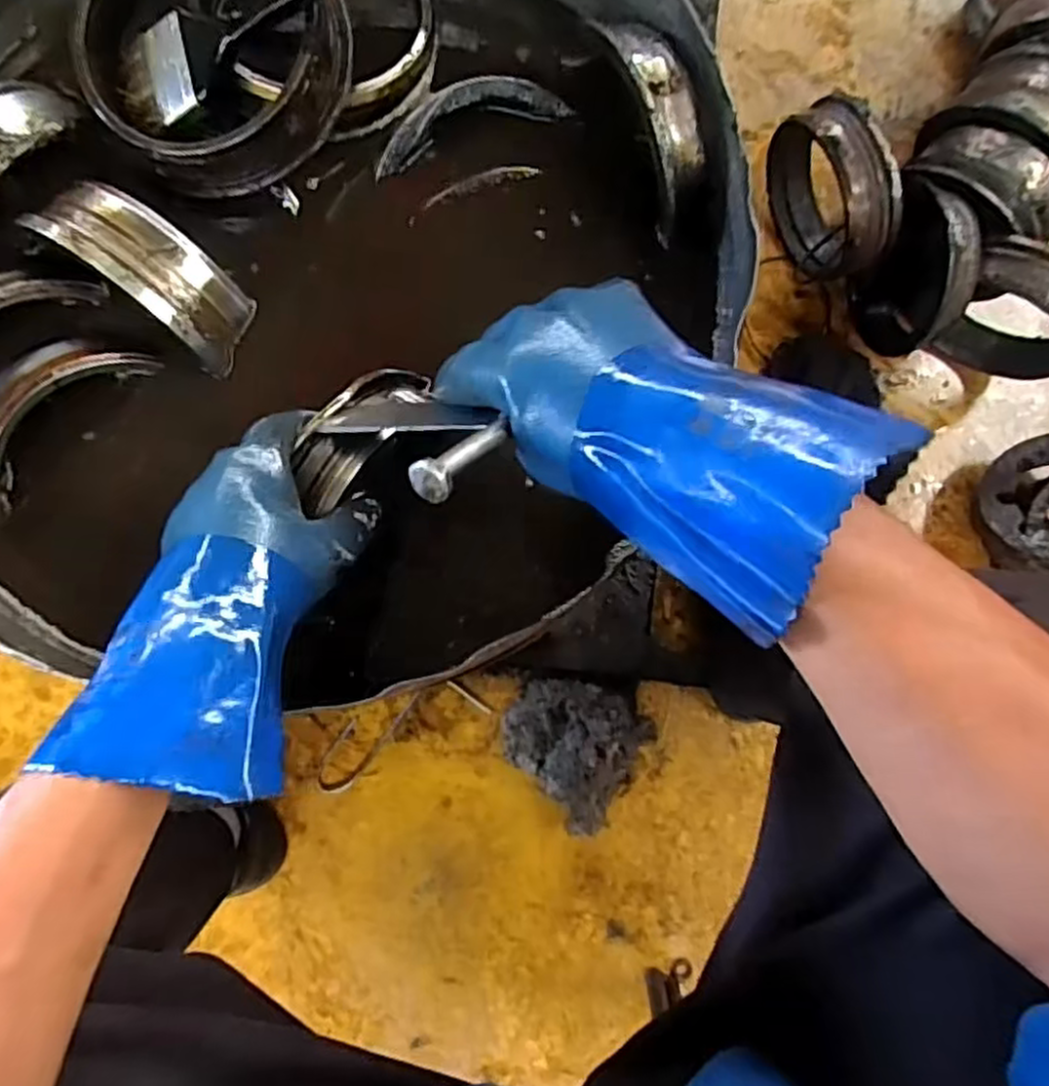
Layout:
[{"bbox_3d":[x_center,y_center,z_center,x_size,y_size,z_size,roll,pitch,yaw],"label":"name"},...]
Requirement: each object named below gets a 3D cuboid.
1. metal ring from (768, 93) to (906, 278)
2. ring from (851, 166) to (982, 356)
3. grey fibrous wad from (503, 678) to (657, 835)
[{"bbox_3d":[0.339,-0.386,0.826,0.064,0.190,0.177,-23,86,-4],"label":"metal ring"},{"bbox_3d":[0.435,-0.304,0.829,0.062,0.186,0.165,-10,85,-3],"label":"ring"},{"bbox_3d":[0.055,0.218,0.799,0.154,0.077,0.148,0,85,-2],"label":"grey fibrous wad"}]

